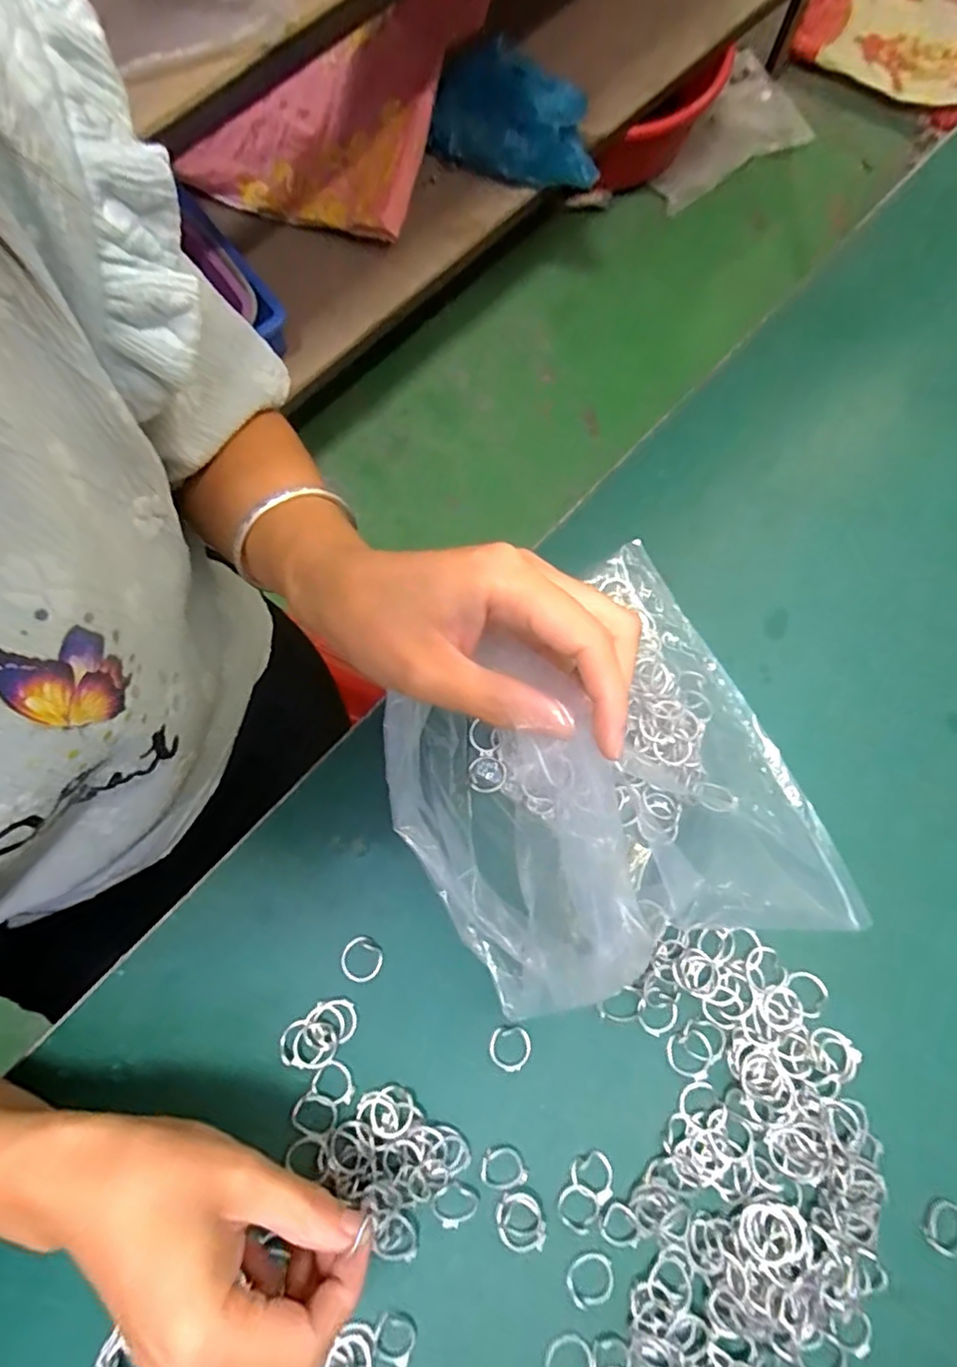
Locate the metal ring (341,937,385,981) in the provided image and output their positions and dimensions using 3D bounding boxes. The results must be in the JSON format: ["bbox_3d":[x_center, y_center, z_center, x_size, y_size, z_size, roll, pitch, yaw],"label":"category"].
[{"bbox_3d":[-0.060,0.141,0.309,0.021,0.004,0.021,0,80,-1],"label":"metal ring"}]

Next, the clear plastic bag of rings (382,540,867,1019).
[{"bbox_3d":[0.056,0.050,0.285,0.178,0.086,0.177,-24,81,-5],"label":"clear plastic bag of rings"}]

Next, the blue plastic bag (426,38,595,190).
[{"bbox_3d":[0.055,-0.872,0.945,0.268,0.148,0.045,31,38,11],"label":"blue plastic bag"}]

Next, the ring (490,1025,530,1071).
[{"bbox_3d":[0.016,0.183,0.304,0.021,0.004,0.021,0,80,-1],"label":"ring"}]

